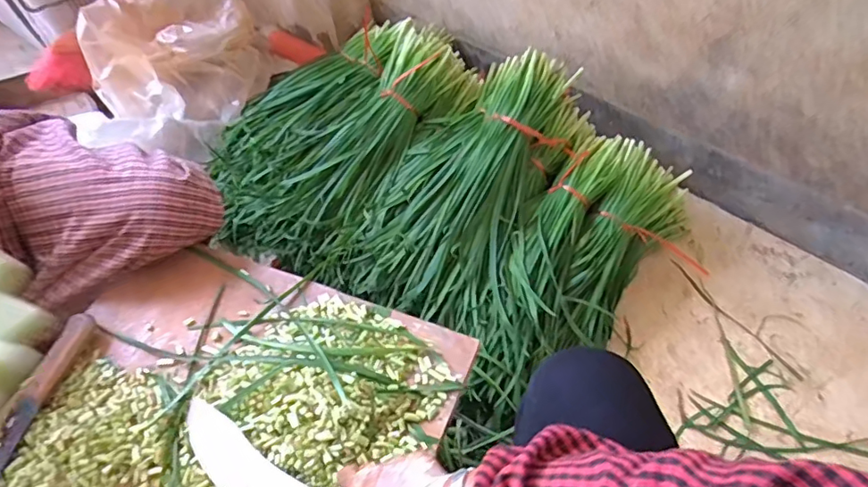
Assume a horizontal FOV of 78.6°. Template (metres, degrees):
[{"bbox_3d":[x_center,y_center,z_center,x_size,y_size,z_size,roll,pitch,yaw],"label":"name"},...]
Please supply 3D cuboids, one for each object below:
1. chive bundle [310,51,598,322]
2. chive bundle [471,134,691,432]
[{"bbox_3d":[0.042,-0.087,0.906,0.519,0.119,0.292,-47,64,-3],"label":"chive bundle"},{"bbox_3d":[0.227,0.038,0.878,0.203,0.201,0.539,32,62,21],"label":"chive bundle"}]

